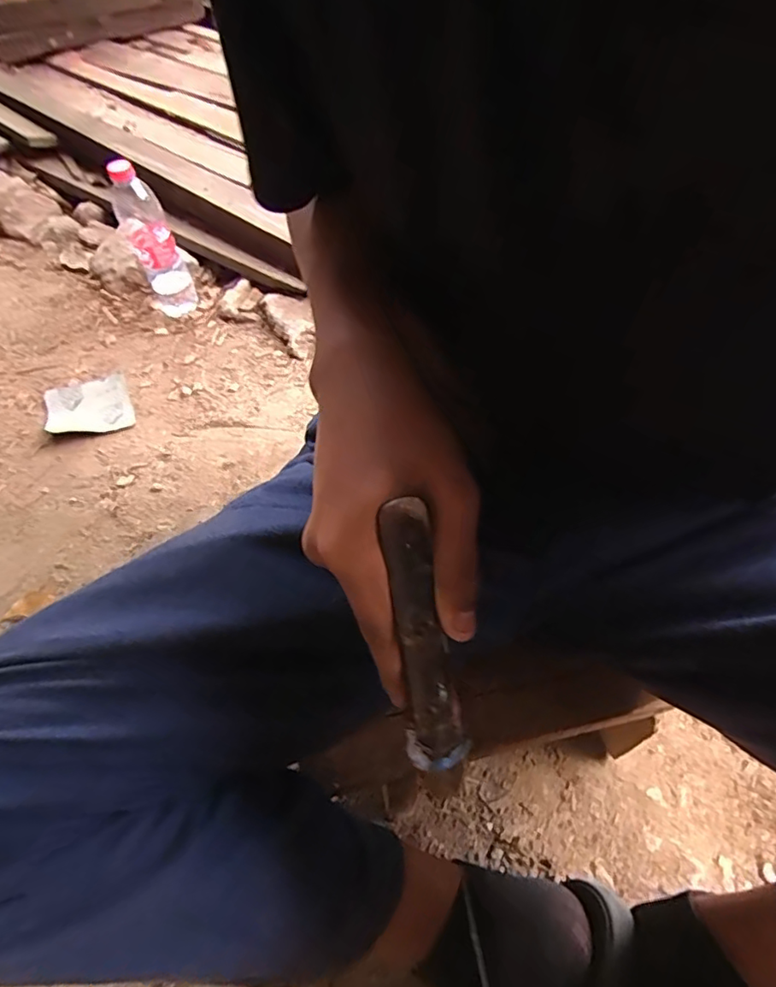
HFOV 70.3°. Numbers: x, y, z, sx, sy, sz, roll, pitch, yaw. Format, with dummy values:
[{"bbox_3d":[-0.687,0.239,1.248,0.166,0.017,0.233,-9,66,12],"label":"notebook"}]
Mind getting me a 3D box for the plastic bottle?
[{"bbox_3d":[-0.363,-0.394,0.849,0.072,0.234,0.078,-19,57,-12],"label":"plastic bottle"}]

